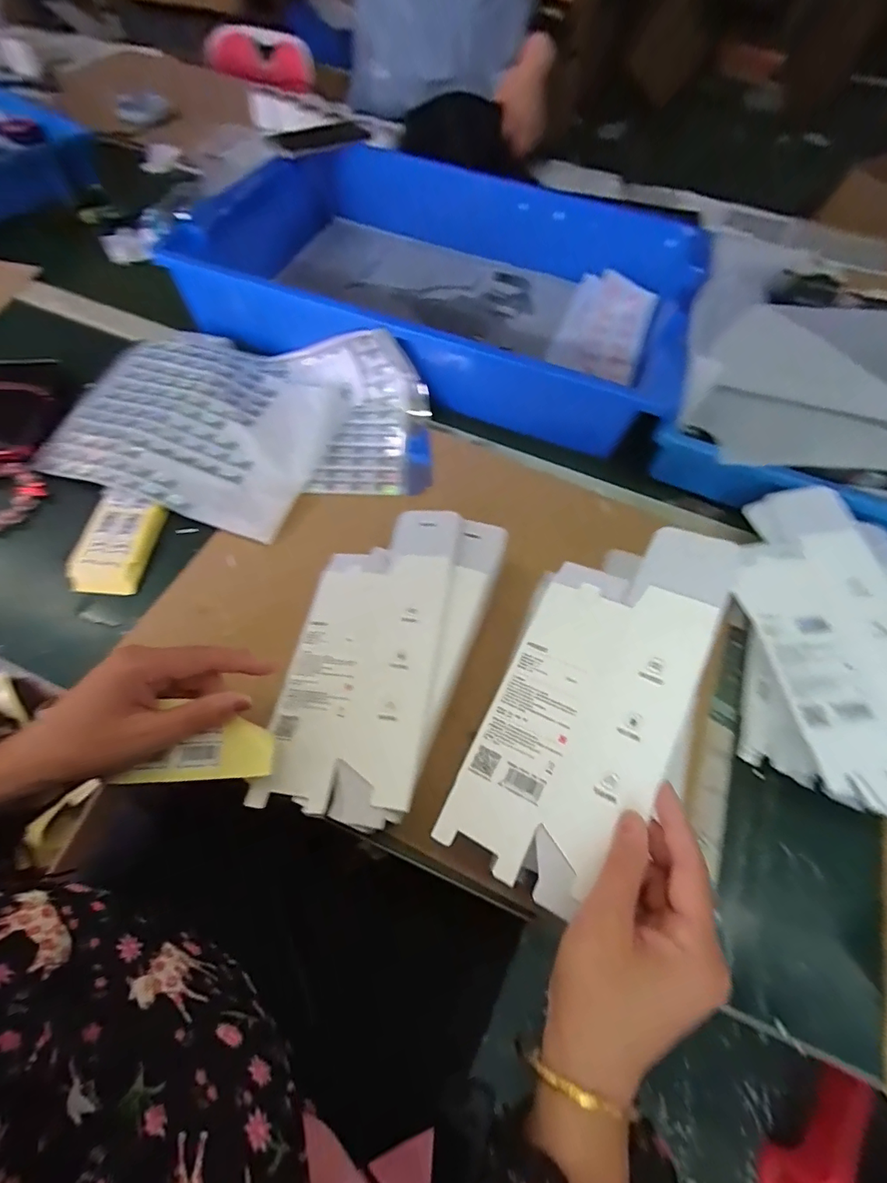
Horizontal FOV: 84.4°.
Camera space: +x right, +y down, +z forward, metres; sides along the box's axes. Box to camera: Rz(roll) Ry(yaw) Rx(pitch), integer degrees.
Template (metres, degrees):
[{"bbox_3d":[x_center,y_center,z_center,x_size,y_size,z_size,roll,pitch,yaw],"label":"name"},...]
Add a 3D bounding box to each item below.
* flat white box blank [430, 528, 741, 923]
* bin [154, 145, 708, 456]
[{"bbox_3d":[0.108,0.067,0.348,0.126,0.007,0.272,20,70,24],"label":"flat white box blank"},{"bbox_3d":[-0.001,-0.450,0.708,0.628,0.131,0.462,22,62,9],"label":"bin"}]

